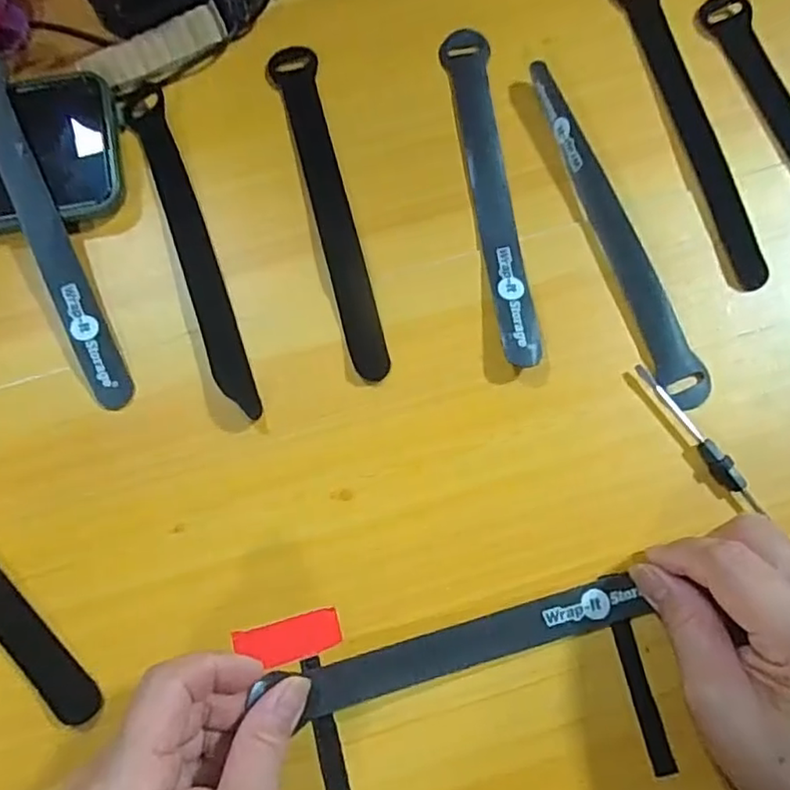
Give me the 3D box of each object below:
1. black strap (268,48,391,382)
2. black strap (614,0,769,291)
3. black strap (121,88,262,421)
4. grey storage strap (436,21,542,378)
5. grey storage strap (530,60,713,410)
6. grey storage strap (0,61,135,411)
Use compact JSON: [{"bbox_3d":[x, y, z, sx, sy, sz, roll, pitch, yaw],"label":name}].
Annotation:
[{"bbox_3d":[-0.036,-0.101,0.323,0.025,0.004,0.196,-13,78,-3],"label":"black strap"},{"bbox_3d":[0.159,-0.149,0.332,0.023,0.004,0.195,-13,78,-3],"label":"black strap"},{"bbox_3d":[-0.106,-0.078,0.318,0.020,0.006,0.194,-20,78,-4],"label":"black strap"},{"bbox_3d":[0.050,-0.109,0.321,0.023,0.009,0.193,-7,78,-1],"label":"grey storage strap"},{"bbox_3d":[0.108,-0.084,0.313,0.022,0.014,0.192,-23,79,-5],"label":"grey storage strap"},{"bbox_3d":[-0.181,-0.089,0.316,0.020,0.015,0.207,-25,79,-5],"label":"grey storage strap"}]

